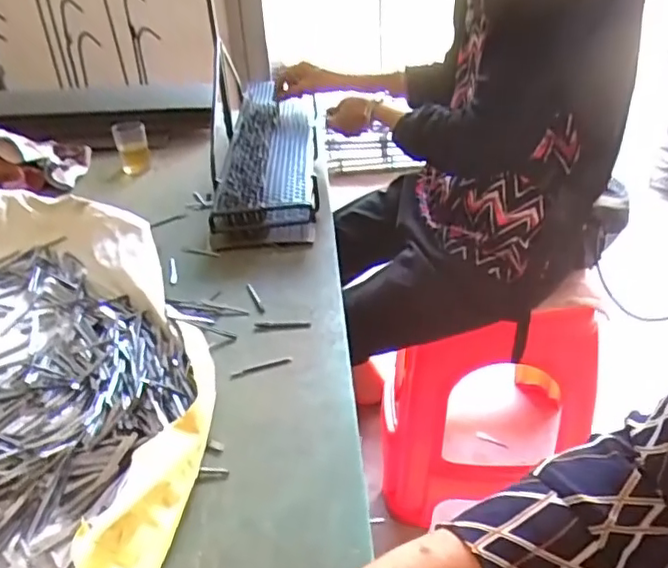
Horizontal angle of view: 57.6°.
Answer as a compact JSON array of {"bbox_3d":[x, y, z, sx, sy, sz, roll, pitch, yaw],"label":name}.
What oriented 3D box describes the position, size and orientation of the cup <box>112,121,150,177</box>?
[{"bbox_3d":[-0.393,-0.271,1.186,0.059,0.081,0.051,-17,36,-20],"label":"cup"}]

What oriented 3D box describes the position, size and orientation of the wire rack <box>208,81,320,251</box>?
[{"bbox_3d":[-0.109,-0.233,1.093,0.157,0.083,0.524,-3,33,1],"label":"wire rack"}]

